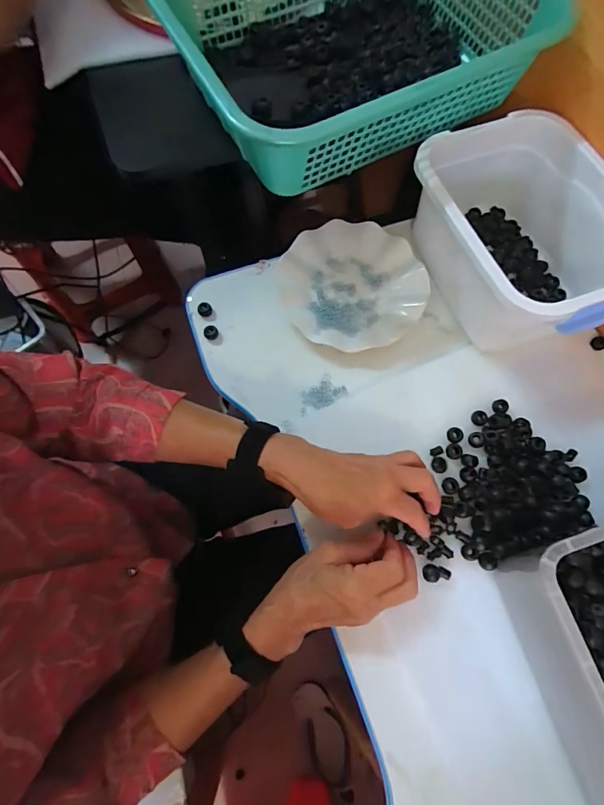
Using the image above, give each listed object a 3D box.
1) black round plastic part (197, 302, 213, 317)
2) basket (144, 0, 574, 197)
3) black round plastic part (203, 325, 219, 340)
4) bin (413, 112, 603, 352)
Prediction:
[{"bbox_3d":[-0.123,-0.118,0.503,0.018,0.008,0.018,0,72,-1],"label":"black round plastic part"},{"bbox_3d":[0.052,-0.405,0.439,0.379,0.095,0.302,-28,75,-10],"label":"basket"},{"bbox_3d":[-0.112,-0.087,0.490,0.017,0.014,0.015,-19,74,-7],"label":"black round plastic part"},{"bbox_3d":[0.246,-0.190,0.467,0.184,0.121,0.254,-20,74,-7],"label":"bin"}]

